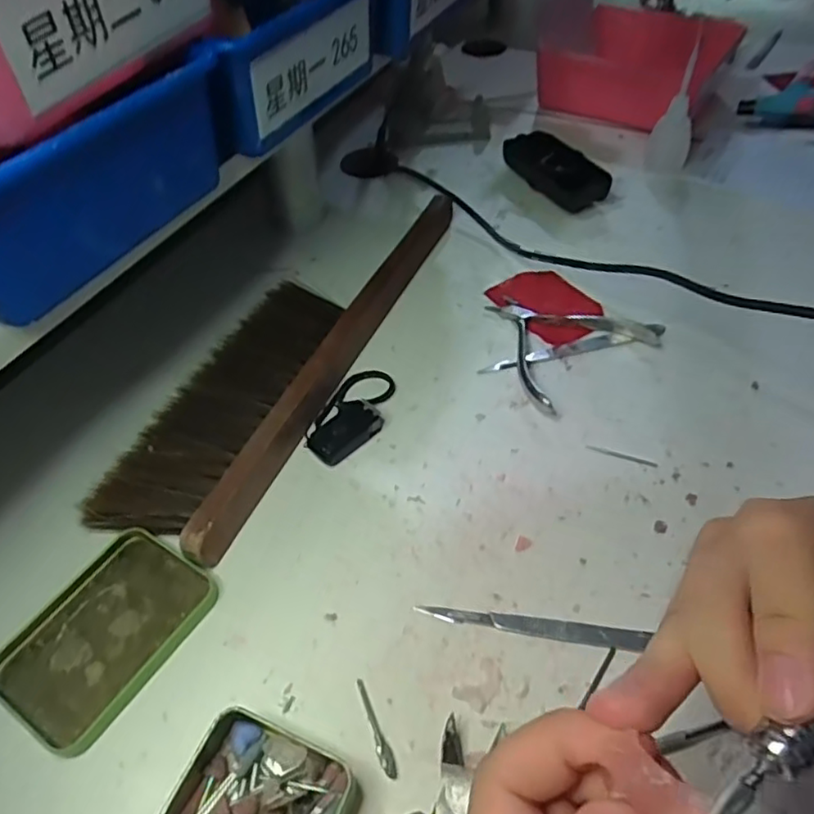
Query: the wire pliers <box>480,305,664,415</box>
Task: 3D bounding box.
[{"bbox_3d":[0.100,-0.051,0.435,0.107,0.015,0.102,-31,53,-21],"label":"wire pliers"}]

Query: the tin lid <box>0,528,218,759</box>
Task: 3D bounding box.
[{"bbox_3d":[-0.153,0.112,0.317,0.075,0.007,0.098,23,54,24],"label":"tin lid"}]

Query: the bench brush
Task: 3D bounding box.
[{"bbox_3d":[-0.074,-0.048,0.438,0.092,0.029,0.337,15,51,18],"label":"bench brush"}]

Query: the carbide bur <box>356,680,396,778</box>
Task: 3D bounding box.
[{"bbox_3d":[-0.015,0.144,0.282,0.007,0.004,0.043,-21,50,-14],"label":"carbide bur"}]

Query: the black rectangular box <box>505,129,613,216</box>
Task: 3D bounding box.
[{"bbox_3d":[0.136,-0.218,0.571,0.049,0.027,0.116,-22,50,-14],"label":"black rectangular box"}]

